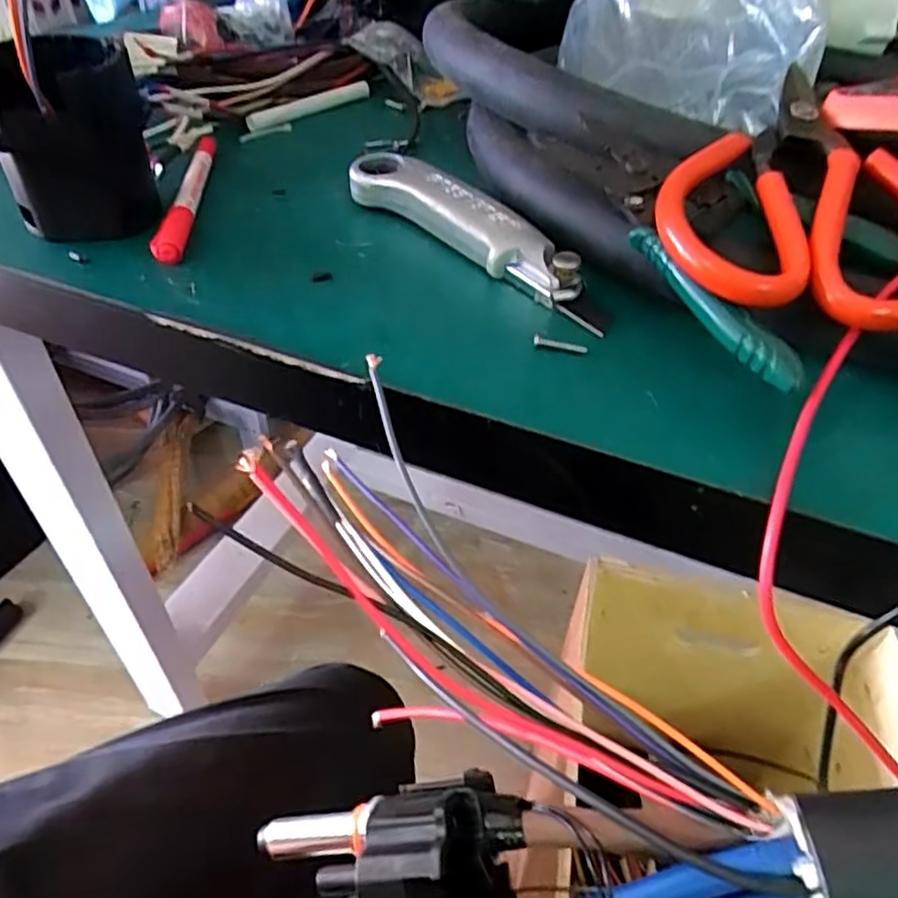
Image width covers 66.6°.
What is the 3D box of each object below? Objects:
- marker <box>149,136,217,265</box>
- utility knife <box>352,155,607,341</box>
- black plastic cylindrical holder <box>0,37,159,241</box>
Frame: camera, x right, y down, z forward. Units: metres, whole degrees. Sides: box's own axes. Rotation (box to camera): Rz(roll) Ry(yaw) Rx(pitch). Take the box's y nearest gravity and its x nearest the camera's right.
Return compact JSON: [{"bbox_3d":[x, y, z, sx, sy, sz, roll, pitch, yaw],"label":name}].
[{"bbox_3d":[-0.137,-0.137,0.364,0.013,0.014,0.135,-2,44,-4],"label":"marker"},{"bbox_3d":[0.011,-0.107,0.333,0.027,0.027,0.155,-33,53,-31],"label":"utility knife"},{"bbox_3d":[-0.173,-0.143,0.317,0.058,0.078,0.056,1,43,-1],"label":"black plastic cylindrical holder"}]

